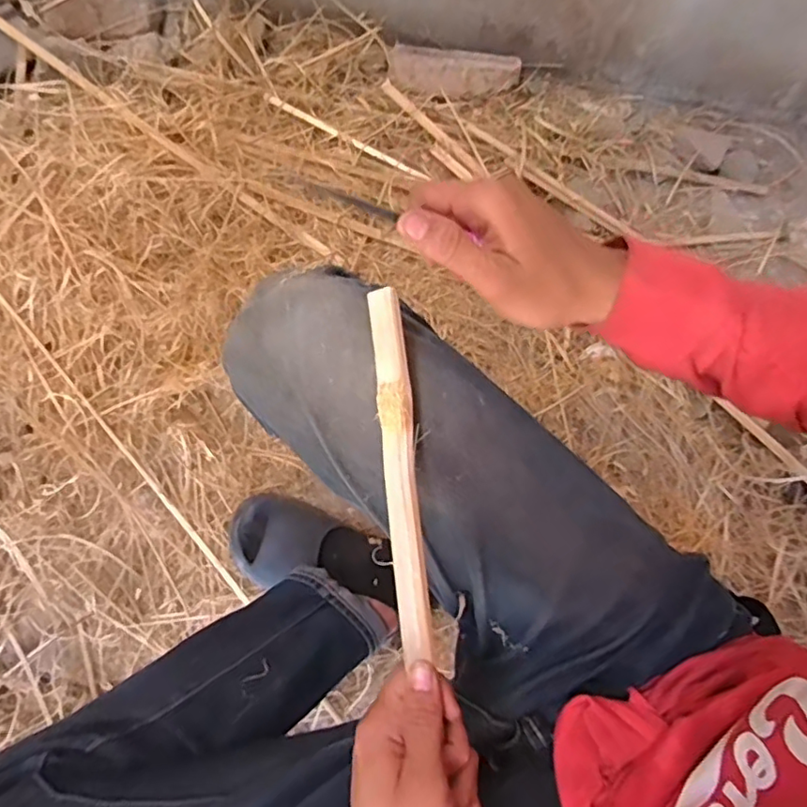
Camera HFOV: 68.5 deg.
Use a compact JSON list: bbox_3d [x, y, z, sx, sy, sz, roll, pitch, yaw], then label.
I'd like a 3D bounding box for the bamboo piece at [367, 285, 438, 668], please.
[{"bbox_3d":[-0.002,0.041,0.369,0.020,0.012,0.225,-6,86,-2],"label":"bamboo piece"}]

